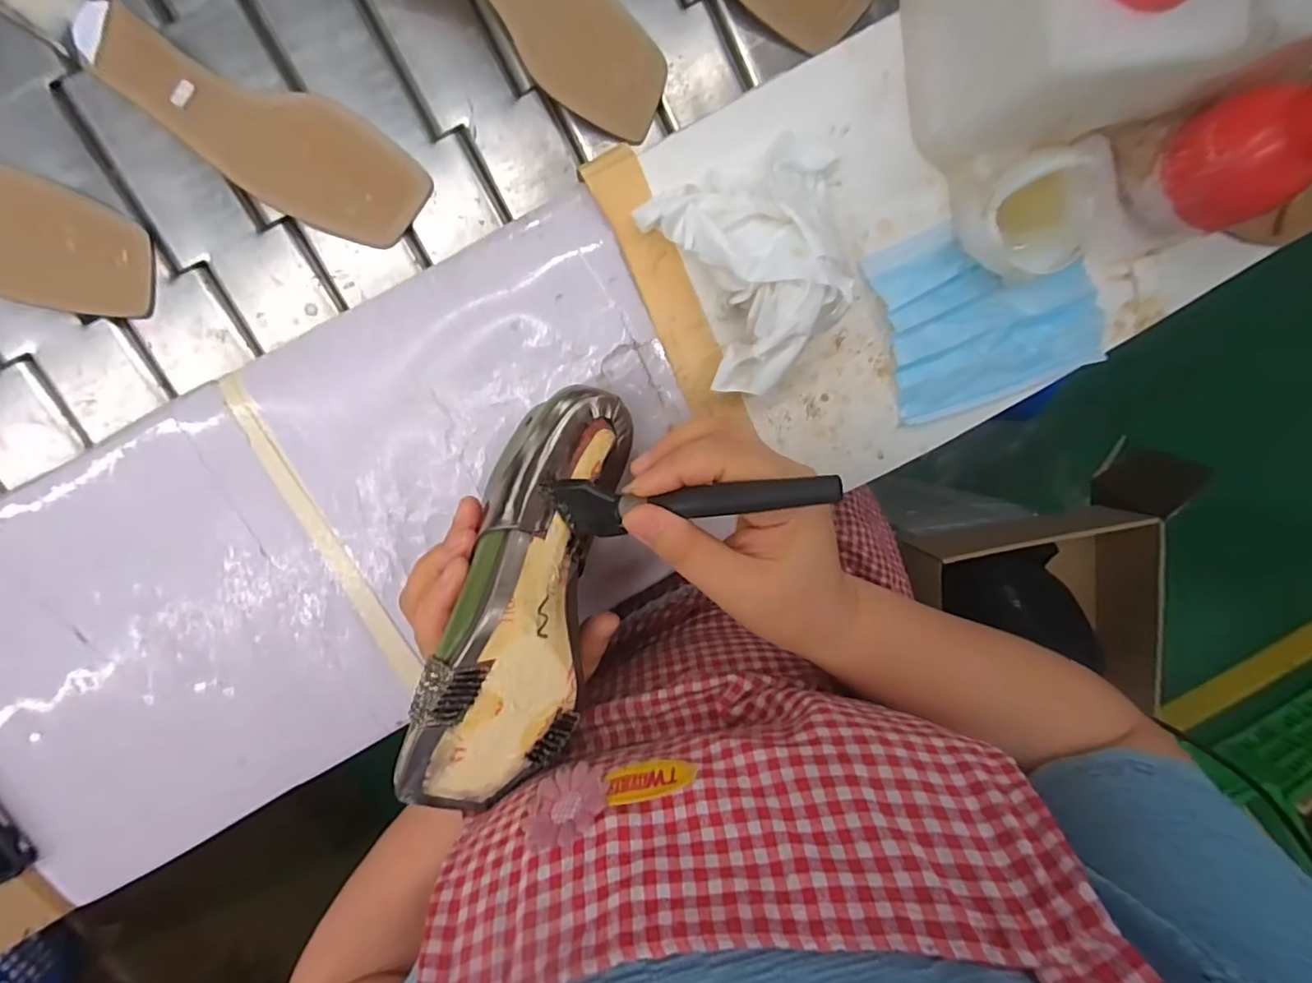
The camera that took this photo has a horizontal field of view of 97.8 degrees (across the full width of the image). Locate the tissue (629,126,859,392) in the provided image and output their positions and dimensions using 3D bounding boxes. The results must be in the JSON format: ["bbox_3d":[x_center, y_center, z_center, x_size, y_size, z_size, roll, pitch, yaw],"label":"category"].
[{"bbox_3d":[0.068,-0.134,0.339,0.118,0.055,0.127,-26,98,0],"label":"tissue"}]

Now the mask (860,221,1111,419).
[{"bbox_3d":[0.221,-0.120,0.380,0.141,0.012,0.117,-19,100,-8],"label":"mask"}]

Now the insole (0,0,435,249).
[{"bbox_3d":[-0.255,-0.229,0.341,0.222,0.028,0.072,24,96,-31],"label":"insole"}]

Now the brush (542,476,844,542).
[{"bbox_3d":[0.011,0.005,0.256,0.138,0.023,0.032,-5,101,36],"label":"brush"}]

